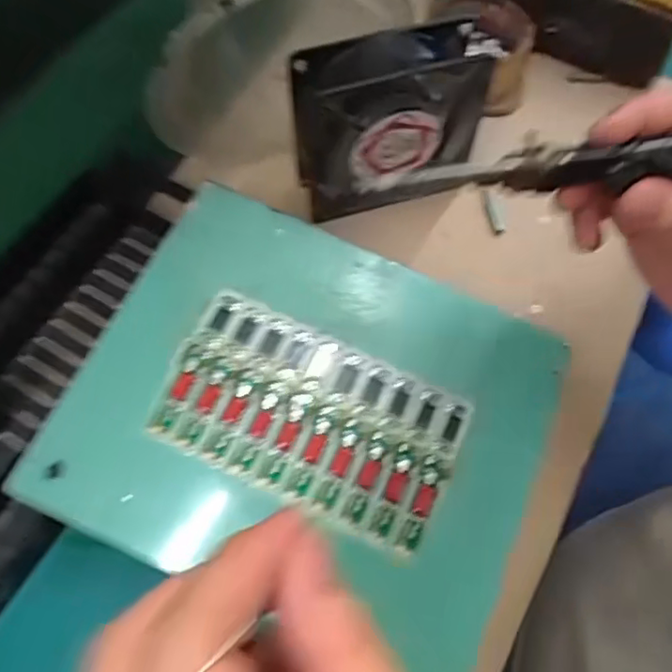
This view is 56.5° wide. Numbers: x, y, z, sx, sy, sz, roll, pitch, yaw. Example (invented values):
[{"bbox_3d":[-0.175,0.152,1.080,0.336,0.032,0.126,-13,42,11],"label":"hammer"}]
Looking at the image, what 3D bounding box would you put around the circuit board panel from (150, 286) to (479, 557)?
[{"bbox_3d":[-0.015,0.046,0.360,0.165,0.004,0.093,25,71,3],"label":"circuit board panel"}]

